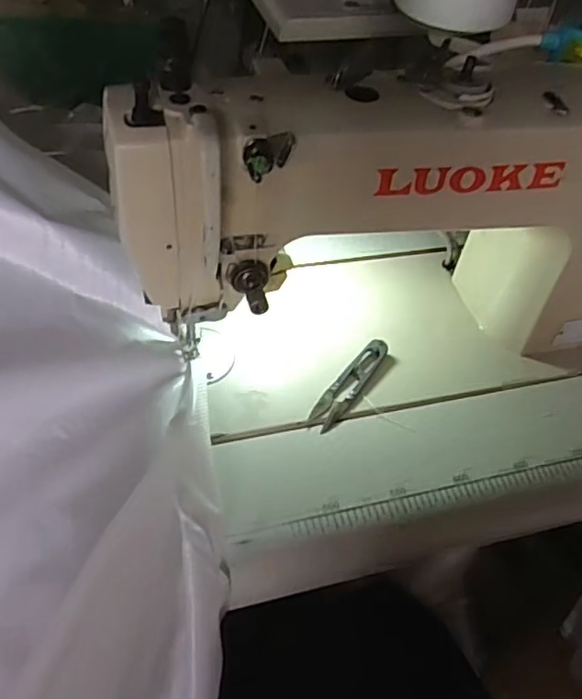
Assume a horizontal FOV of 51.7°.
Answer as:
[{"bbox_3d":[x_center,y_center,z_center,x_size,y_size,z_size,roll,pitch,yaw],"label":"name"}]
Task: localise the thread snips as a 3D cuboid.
[{"bbox_3d":[0.049,0.026,0.485,0.022,0.009,0.100,30,53,19],"label":"thread snips"}]

